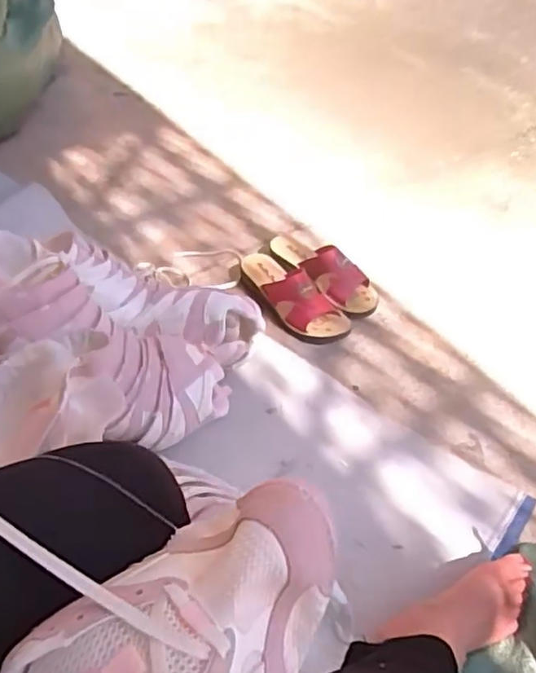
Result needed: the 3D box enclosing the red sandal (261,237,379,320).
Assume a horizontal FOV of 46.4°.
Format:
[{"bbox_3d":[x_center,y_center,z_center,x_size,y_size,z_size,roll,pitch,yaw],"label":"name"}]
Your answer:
[{"bbox_3d":[0.087,-0.118,1.078,0.231,0.076,0.076,36,57,25],"label":"red sandal"}]

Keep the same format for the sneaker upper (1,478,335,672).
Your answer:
[{"bbox_3d":[-0.054,0.165,0.336,0.211,0.066,0.117,-34,59,-30],"label":"sneaker upper"}]

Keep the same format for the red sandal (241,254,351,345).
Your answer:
[{"bbox_3d":[0.033,-0.075,1.032,0.086,0.081,0.228,-34,58,-27],"label":"red sandal"}]

